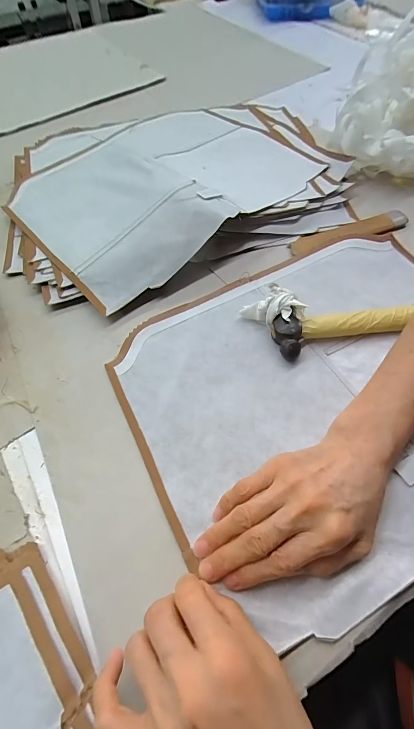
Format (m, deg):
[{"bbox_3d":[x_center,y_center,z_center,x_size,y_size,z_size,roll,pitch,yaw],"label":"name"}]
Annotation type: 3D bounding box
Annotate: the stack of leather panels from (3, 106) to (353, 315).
[{"bbox_3d":[-0.057,-0.286,0.484,0.494,0.045,0.393,-26,61,-14],"label":"stack of leather panels"}]

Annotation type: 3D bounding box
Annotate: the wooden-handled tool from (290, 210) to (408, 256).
[{"bbox_3d":[0.194,-0.181,0.446,0.183,0.013,0.032,-19,60,-10],"label":"wooden-handled tool"}]

